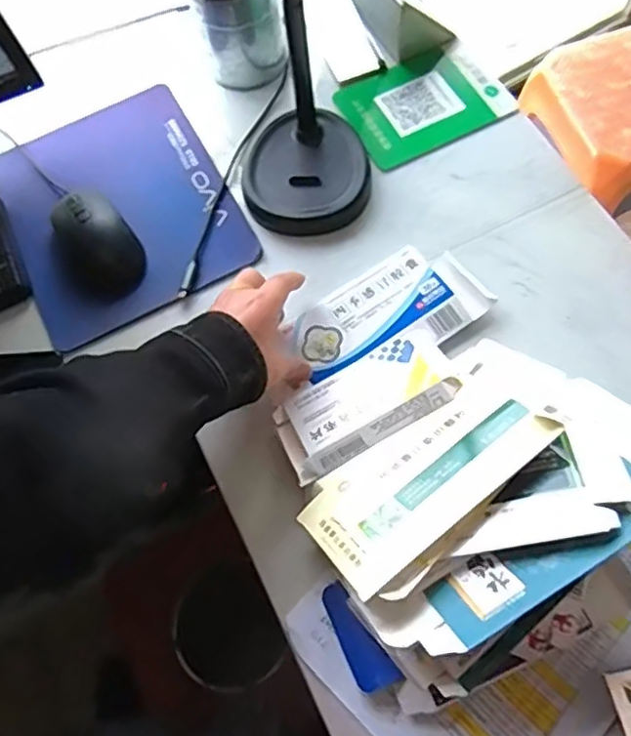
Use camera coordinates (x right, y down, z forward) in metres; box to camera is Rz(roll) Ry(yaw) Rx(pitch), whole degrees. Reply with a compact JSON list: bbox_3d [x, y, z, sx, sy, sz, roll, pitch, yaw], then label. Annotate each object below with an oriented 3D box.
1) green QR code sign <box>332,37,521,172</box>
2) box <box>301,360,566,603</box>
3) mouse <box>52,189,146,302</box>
[{"bbox_3d":[0.111,-0.271,0.646,0.155,0.010,0.115,-27,68,-7],"label":"green QR code sign"},{"bbox_3d":[0.082,0.074,0.455,0.186,0.011,0.103,-36,36,-10],"label":"box"},{"bbox_3d":[-0.206,-0.119,0.584,0.068,0.035,0.110,-34,69,-9],"label":"mouse"}]

